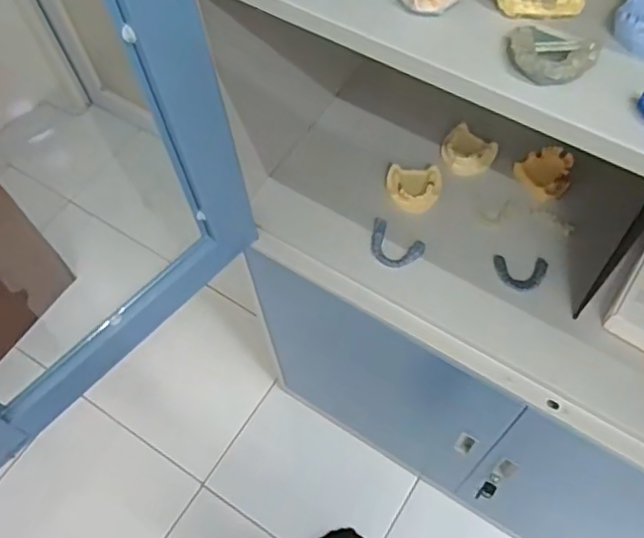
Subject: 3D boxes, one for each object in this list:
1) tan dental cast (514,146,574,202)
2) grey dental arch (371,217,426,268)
[{"bbox_3d":[0.306,-0.133,0.862,0.067,0.023,0.070,-36,66,-15],"label":"tan dental cast"},{"bbox_3d":[0.092,-0.030,0.837,0.075,0.012,0.053,30,67,17],"label":"grey dental arch"}]

